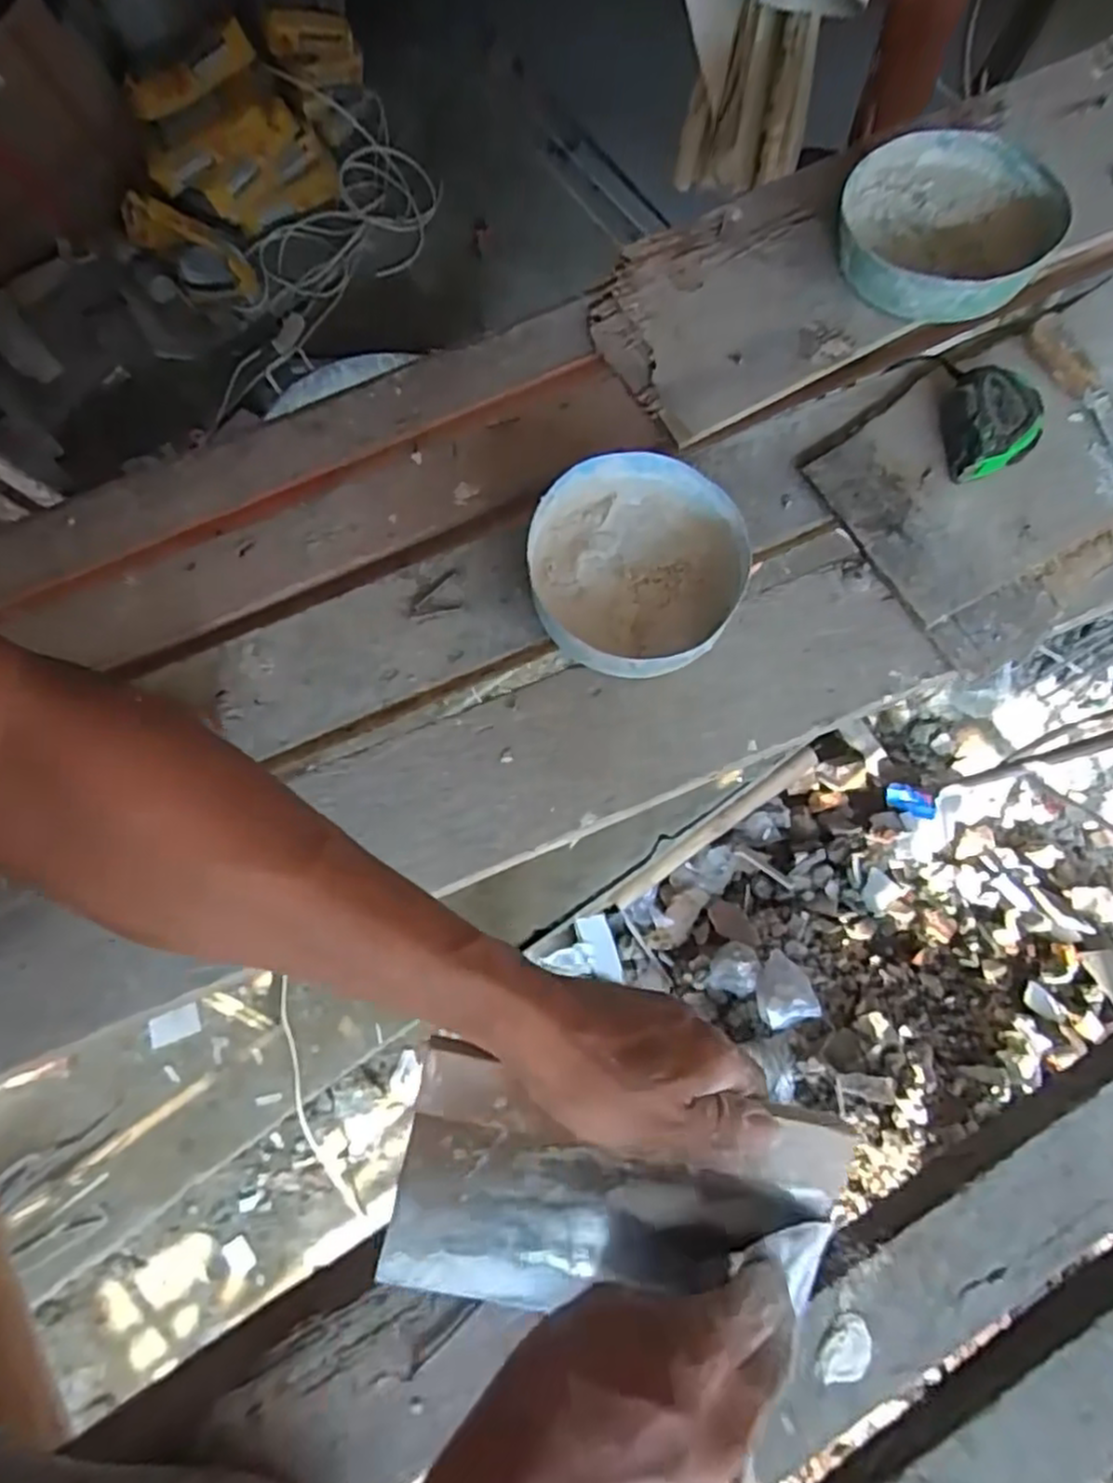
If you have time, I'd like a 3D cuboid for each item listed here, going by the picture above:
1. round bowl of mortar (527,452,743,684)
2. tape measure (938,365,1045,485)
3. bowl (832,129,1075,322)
[{"bbox_3d":[0.063,-0.129,0.552,0.166,0.055,0.166,-8,76,-2],"label":"round bowl of mortar"},{"bbox_3d":[0.345,-0.252,0.587,0.066,0.040,0.083,5,76,1],"label":"tape measure"},{"bbox_3d":[0.331,-0.440,0.627,0.167,0.060,0.202,35,78,8],"label":"bowl"}]

